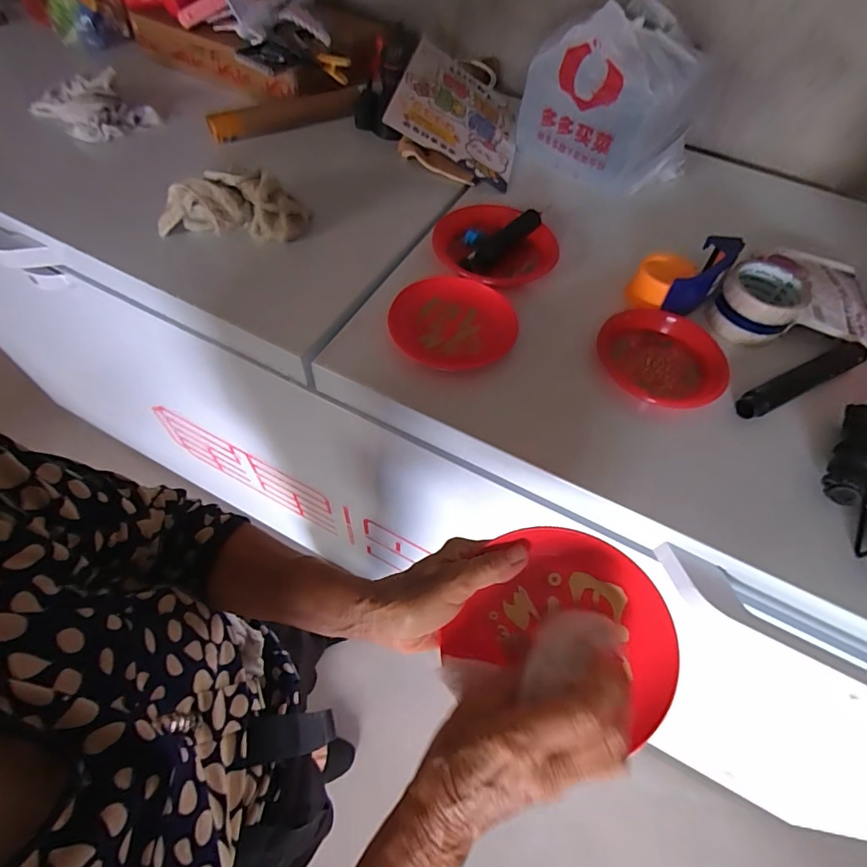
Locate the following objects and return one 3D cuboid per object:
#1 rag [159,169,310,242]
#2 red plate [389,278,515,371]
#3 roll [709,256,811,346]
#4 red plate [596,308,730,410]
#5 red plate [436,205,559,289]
[{"bbox_3d":[-0.261,-0.293,0.604,0.188,0.064,0.068,-4,57,-7],"label":"rag"},{"bbox_3d":[0.022,-0.129,0.546,0.140,0.017,0.143,2,57,-3],"label":"red plate"},{"bbox_3d":[0.392,-0.158,0.573,0.090,0.063,0.090,38,62,19],"label":"roll"},{"bbox_3d":[0.264,-0.089,0.540,0.112,0.034,0.143,-24,62,-19],"label":"red plate"},{"bbox_3d":[0.080,-0.252,0.631,0.150,0.024,0.159,2,57,-3],"label":"red plate"}]

